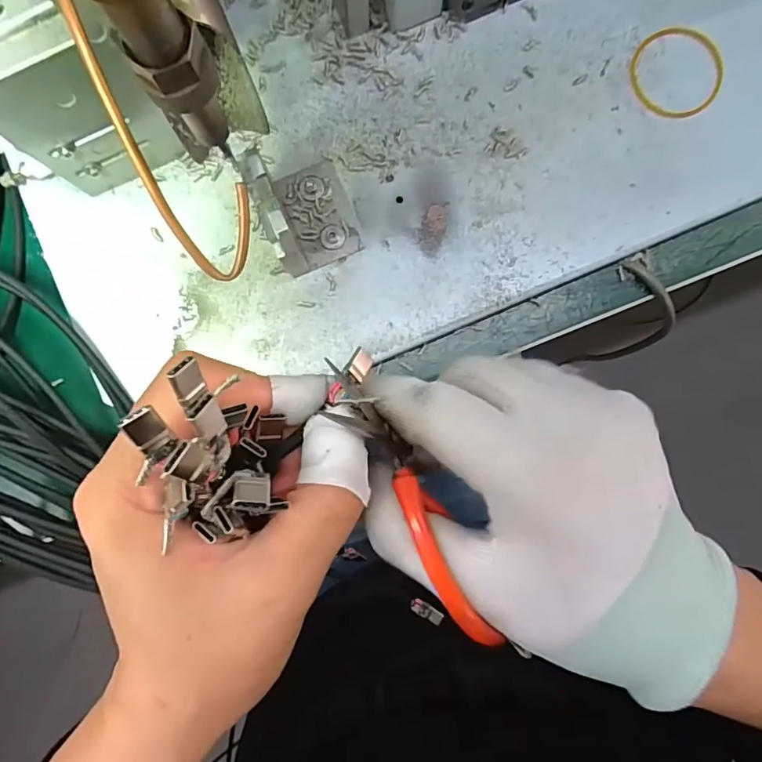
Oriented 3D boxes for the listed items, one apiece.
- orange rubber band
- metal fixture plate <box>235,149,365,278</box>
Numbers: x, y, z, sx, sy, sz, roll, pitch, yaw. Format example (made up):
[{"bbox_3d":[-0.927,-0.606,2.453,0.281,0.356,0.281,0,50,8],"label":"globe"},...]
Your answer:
[{"bbox_3d":[0.152,-0.159,0.259,0.045,0.004,0.046,0,90,0],"label":"orange rubber band"},{"bbox_3d":[-0.035,-0.081,0.238,0.042,0.044,0.055,-20,90,0],"label":"metal fixture plate"}]

